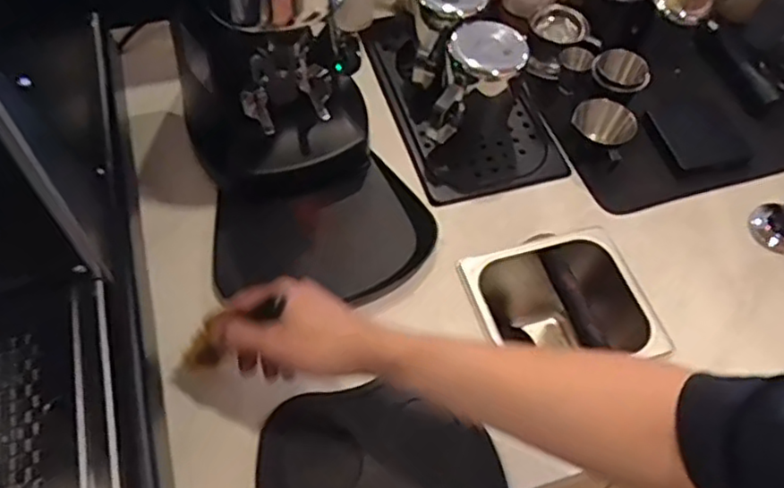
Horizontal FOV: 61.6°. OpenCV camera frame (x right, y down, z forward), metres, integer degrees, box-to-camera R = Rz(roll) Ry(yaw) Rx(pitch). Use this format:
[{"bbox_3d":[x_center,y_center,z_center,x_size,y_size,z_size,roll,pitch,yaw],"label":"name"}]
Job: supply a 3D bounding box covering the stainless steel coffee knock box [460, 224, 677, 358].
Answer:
[{"bbox_3d":[0.168,0.097,0.726,0.167,0.154,0.158,-15,59,-13],"label":"stainless steel coffee knock box"}]

